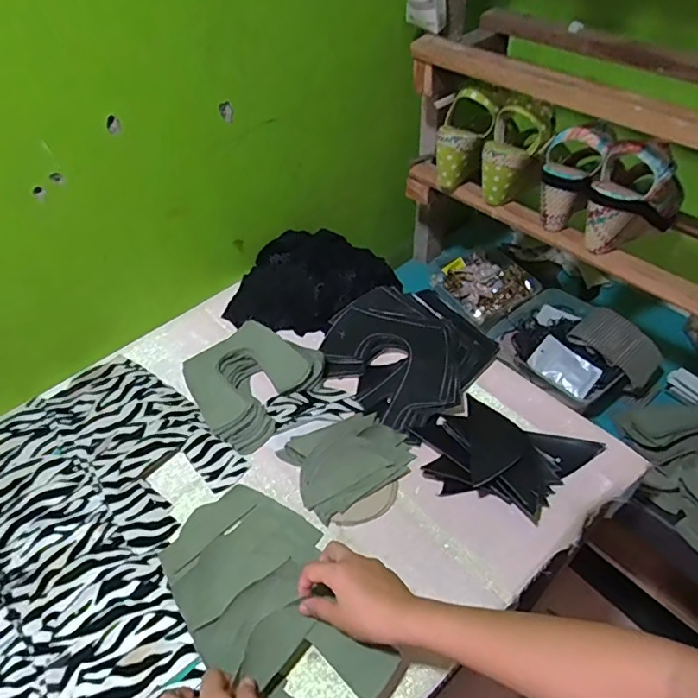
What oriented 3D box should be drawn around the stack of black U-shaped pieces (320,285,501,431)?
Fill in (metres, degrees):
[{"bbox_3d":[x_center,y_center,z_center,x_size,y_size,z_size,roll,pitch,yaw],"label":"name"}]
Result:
[{"bbox_3d":[0.080,-0.001,0.749,0.204,0.037,0.220,-26,52,-20],"label":"stack of black U-shaped pieces"}]

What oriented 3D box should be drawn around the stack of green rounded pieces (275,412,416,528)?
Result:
[{"bbox_3d":[0.007,0.133,0.638,0.140,0.034,0.125,-27,52,-21],"label":"stack of green rounded pieces"}]

